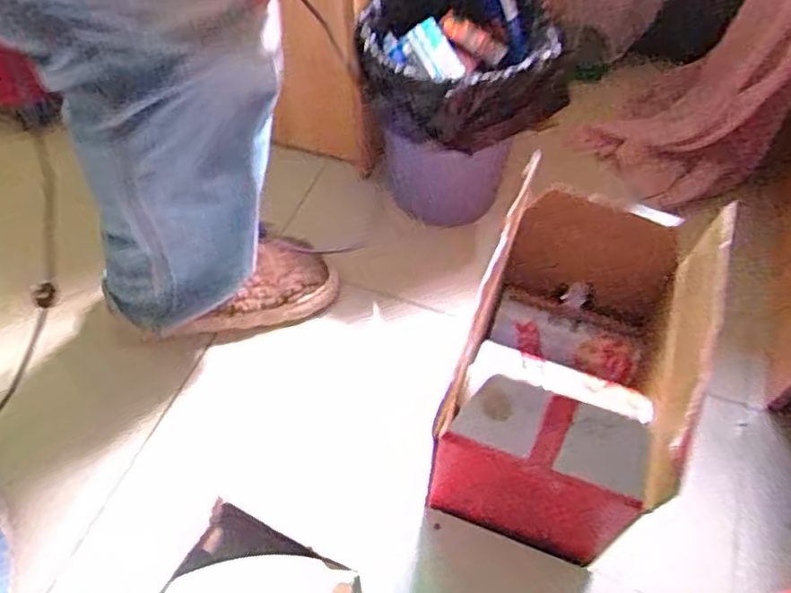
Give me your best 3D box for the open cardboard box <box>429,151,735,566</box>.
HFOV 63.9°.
[{"bbox_3d":[0.122,0.051,0.450,0.131,0.163,0.209,17,57,13],"label":"open cardboard box"}]

